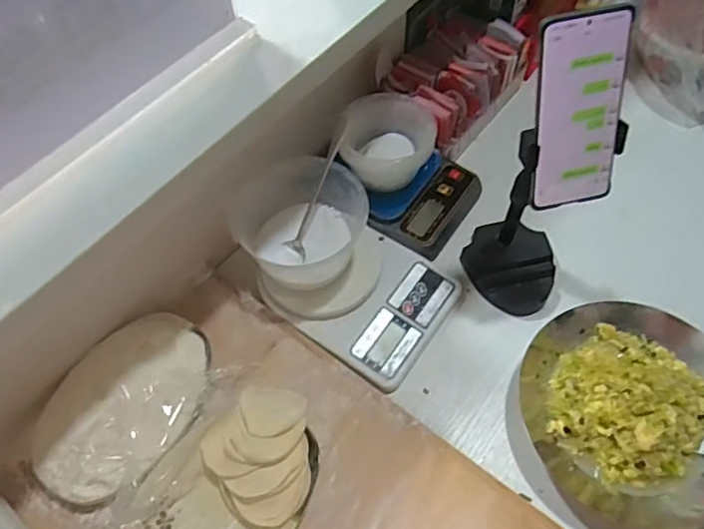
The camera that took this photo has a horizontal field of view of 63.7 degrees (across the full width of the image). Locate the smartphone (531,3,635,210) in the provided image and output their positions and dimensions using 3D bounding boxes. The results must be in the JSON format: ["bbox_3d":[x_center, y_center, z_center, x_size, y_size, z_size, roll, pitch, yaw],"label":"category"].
[{"bbox_3d":[0.188,-0.123,0.467,0.076,0.162,0.009,-13,33,-5],"label":"smartphone"}]

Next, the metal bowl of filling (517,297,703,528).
[{"bbox_3d":[0.284,0.144,0.580,0.216,0.079,0.225,-1,59,2],"label":"metal bowl of filling"}]

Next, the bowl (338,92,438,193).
[{"bbox_3d":[0.045,-0.152,0.717,0.110,0.081,0.115,-1,61,2],"label":"bowl"}]

